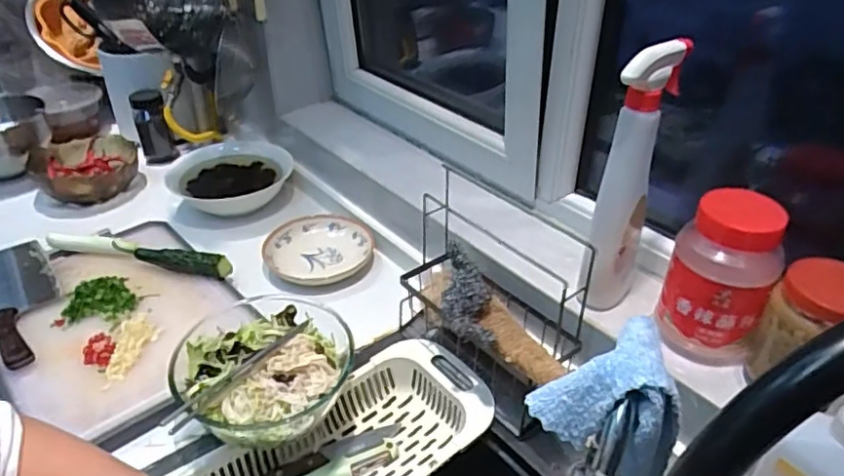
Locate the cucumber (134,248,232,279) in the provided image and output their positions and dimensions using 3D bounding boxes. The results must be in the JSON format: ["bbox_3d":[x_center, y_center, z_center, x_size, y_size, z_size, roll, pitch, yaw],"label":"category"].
[{"bbox_3d":[-0.376,0.034,0.943,0.144,0.031,0.030,5,35,7],"label":"cucumber"}]

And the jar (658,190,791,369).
[{"bbox_3d":[0.314,0.042,0.637,0.099,0.165,0.083,17,38,23],"label":"jar"}]

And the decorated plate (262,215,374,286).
[{"bbox_3d":[-0.171,0.018,1.013,0.172,0.028,0.153,-4,35,-5],"label":"decorated plate"}]

